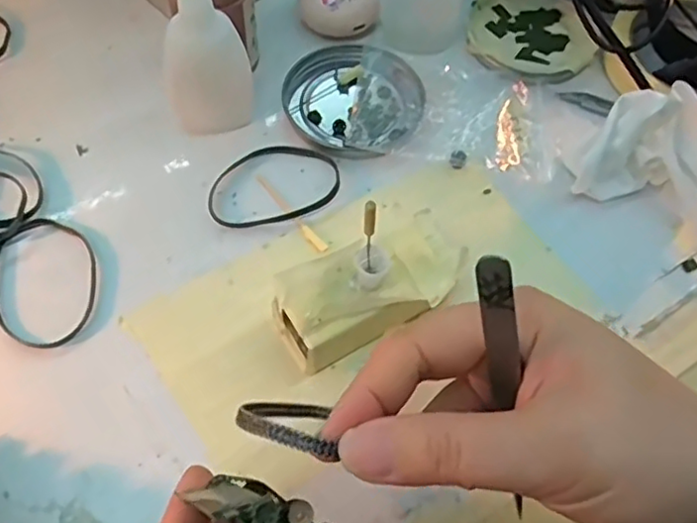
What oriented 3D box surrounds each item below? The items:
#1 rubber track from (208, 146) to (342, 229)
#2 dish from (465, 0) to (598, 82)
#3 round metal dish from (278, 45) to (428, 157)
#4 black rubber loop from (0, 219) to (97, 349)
[{"bbox_3d":[-0.039,-0.043,0.336,0.070,0.005,0.050,-9,62,-8],"label":"rubber track"},{"bbox_3d":[0.114,-0.142,0.398,0.078,0.014,0.072,2,61,-3],"label":"dish"},{"bbox_3d":[0.003,-0.093,0.365,0.078,0.010,0.077,2,61,-3],"label":"round metal dish"},{"bbox_3d":[-0.144,0.009,0.302,0.047,0.004,0.069,-17,64,-13],"label":"black rubber loop"}]

